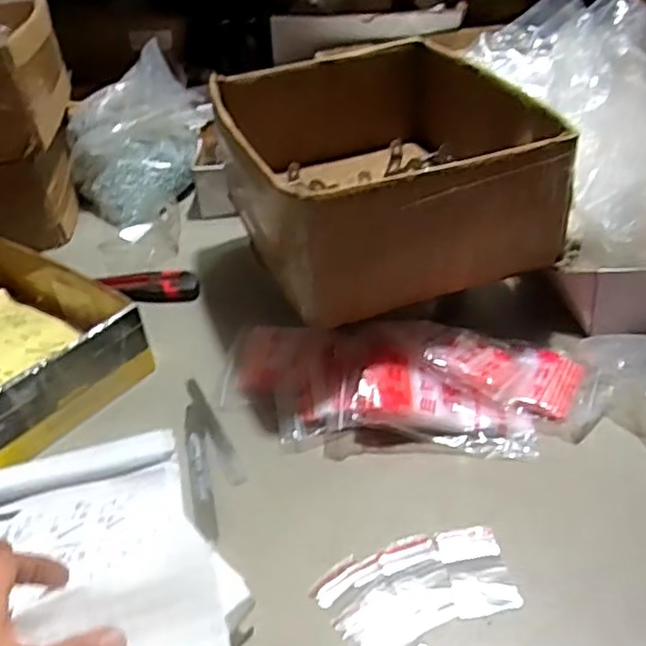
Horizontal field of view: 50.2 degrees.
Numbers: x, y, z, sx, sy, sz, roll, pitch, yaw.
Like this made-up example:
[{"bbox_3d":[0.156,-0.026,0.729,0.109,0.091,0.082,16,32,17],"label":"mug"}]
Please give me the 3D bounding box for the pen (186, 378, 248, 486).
[{"bbox_3d":[-0.094,0.089,0.583,0.013,0.007,0.139,-21,40,-18],"label":"pen"}]

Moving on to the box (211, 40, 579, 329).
[{"bbox_3d":[0.052,-0.152,0.658,0.250,0.119,0.299,-13,37,-10],"label":"box"}]

